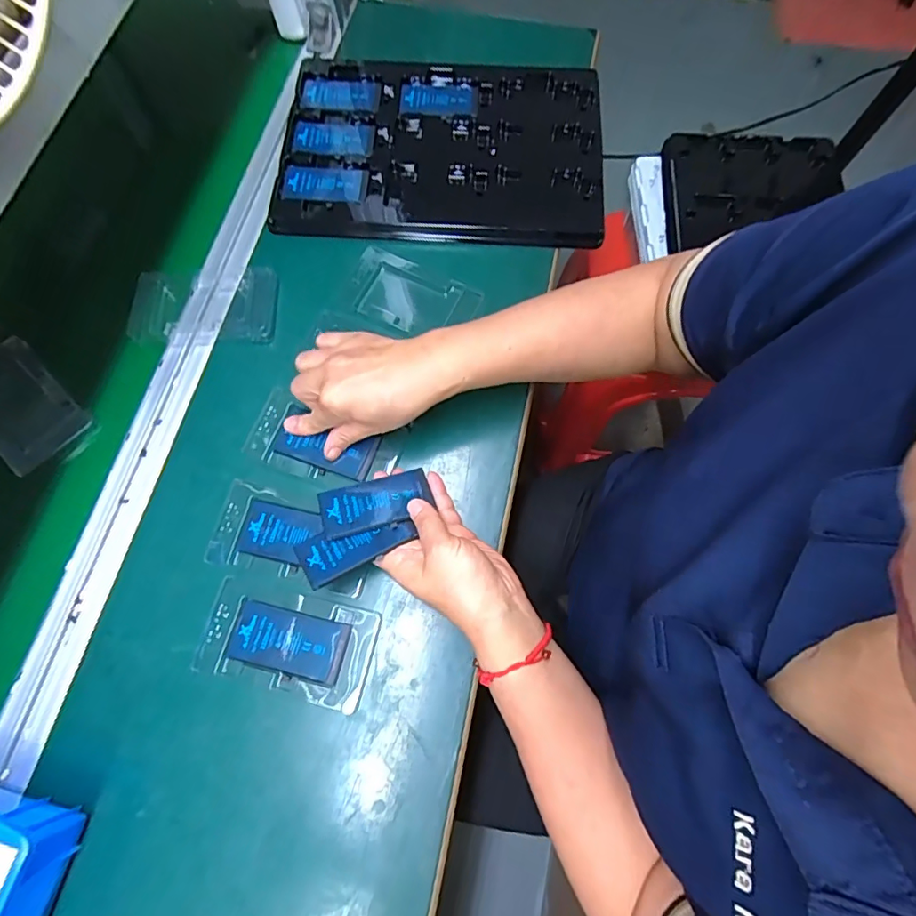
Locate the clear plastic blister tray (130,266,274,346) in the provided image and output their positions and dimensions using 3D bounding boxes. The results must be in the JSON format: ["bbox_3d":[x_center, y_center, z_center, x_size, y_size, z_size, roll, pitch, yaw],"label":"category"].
[{"bbox_3d":[-0.252,-0.146,0.488,0.152,0.009,0.078,-1,71,1],"label":"clear plastic blister tray"}]

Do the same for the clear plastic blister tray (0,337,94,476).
[{"bbox_3d":[-0.390,-0.050,0.448,0.115,0.014,0.074,41,77,13],"label":"clear plastic blister tray"}]

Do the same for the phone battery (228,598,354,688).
[{"bbox_3d":[-0.129,0.140,0.388,0.085,0.004,0.044,13,72,5],"label":"phone battery"}]

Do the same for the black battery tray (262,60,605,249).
[{"bbox_3d":[-0.016,-0.334,0.541,0.329,0.019,0.229,3,72,2],"label":"black battery tray"}]

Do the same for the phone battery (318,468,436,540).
[{"bbox_3d":[-0.064,0.033,0.397,0.083,0.005,0.043,-14,56,-12],"label":"phone battery"}]

